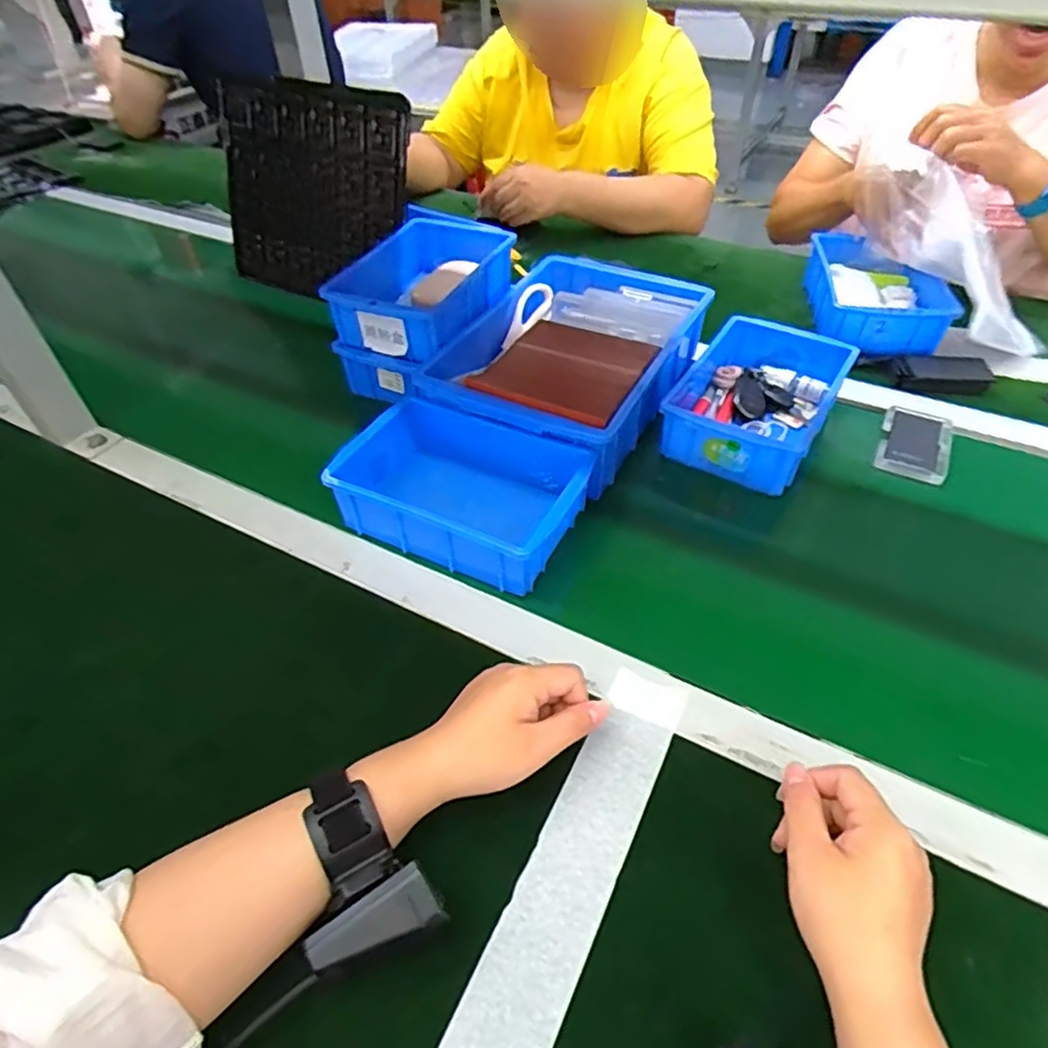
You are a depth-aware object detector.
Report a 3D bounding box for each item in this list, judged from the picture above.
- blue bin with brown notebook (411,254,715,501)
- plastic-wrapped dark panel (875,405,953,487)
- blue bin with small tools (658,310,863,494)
[{"bbox_3d":[0.054,-0.174,0.684,0.207,0.079,0.304,23,51,21],"label":"blue bin with brown notebook"},{"bbox_3d":[0.390,-0.083,0.638,0.062,0.004,0.111,21,50,20],"label":"plastic-wrapped dark panel"},{"bbox_3d":[0.237,-0.124,0.656,0.134,0.067,0.202,26,54,23],"label":"blue bin with small tools"}]

